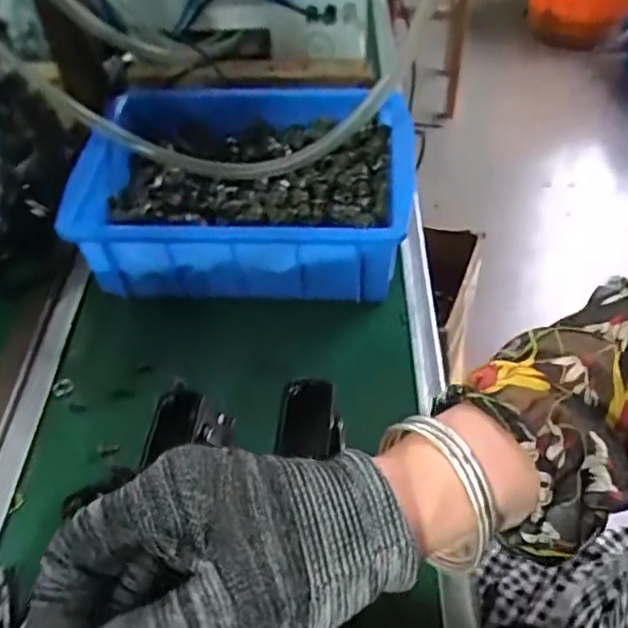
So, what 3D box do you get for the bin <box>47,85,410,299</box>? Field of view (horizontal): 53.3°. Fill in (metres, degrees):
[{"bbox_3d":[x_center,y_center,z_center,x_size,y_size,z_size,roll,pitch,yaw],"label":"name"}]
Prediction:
[{"bbox_3d":[-0.052,-0.106,0.501,0.242,0.074,0.192,2,48,2],"label":"bin"}]

